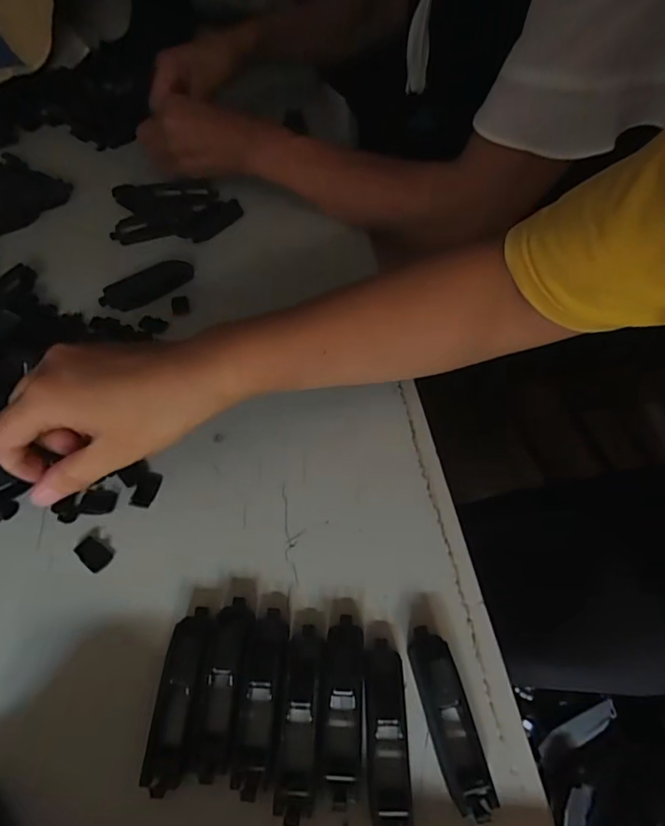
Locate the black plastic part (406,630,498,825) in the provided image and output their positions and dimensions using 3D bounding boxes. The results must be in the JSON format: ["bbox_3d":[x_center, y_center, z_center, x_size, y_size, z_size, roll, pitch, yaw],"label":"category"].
[{"bbox_3d":[0.051,0.132,0.231,0.017,0.019,0.073,-10,53,-8],"label":"black plastic part"}]

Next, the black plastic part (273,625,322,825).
[{"bbox_3d":[-0.014,0.133,0.232,0.016,0.017,0.075,2,52,2],"label":"black plastic part"}]

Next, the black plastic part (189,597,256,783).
[{"bbox_3d":[-0.050,0.124,0.243,0.019,0.013,0.074,3,52,3],"label":"black plastic part"}]

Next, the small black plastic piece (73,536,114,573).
[{"bbox_3d":[-0.131,0.076,0.286,0.021,0.004,0.013,31,58,22],"label":"small black plastic piece"}]

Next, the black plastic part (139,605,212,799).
[{"bbox_3d":[-0.068,0.127,0.240,0.019,0.014,0.073,3,52,2],"label":"black plastic part"}]

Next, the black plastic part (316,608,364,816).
[{"bbox_3d":[0.004,0.130,0.237,0.019,0.013,0.074,3,52,2],"label":"black plastic part"}]

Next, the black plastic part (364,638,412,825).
[{"bbox_3d":[0.024,0.138,0.229,0.018,0.014,0.074,0,52,0],"label":"black plastic part"}]

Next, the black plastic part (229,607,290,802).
[{"bbox_3d":[-0.032,0.126,0.237,0.021,0.019,0.075,2,52,2],"label":"black plastic part"}]

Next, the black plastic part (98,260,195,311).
[{"bbox_3d":[-0.144,-0.102,0.416,0.075,0.016,0.020,-31,58,-22],"label":"black plastic part"}]

